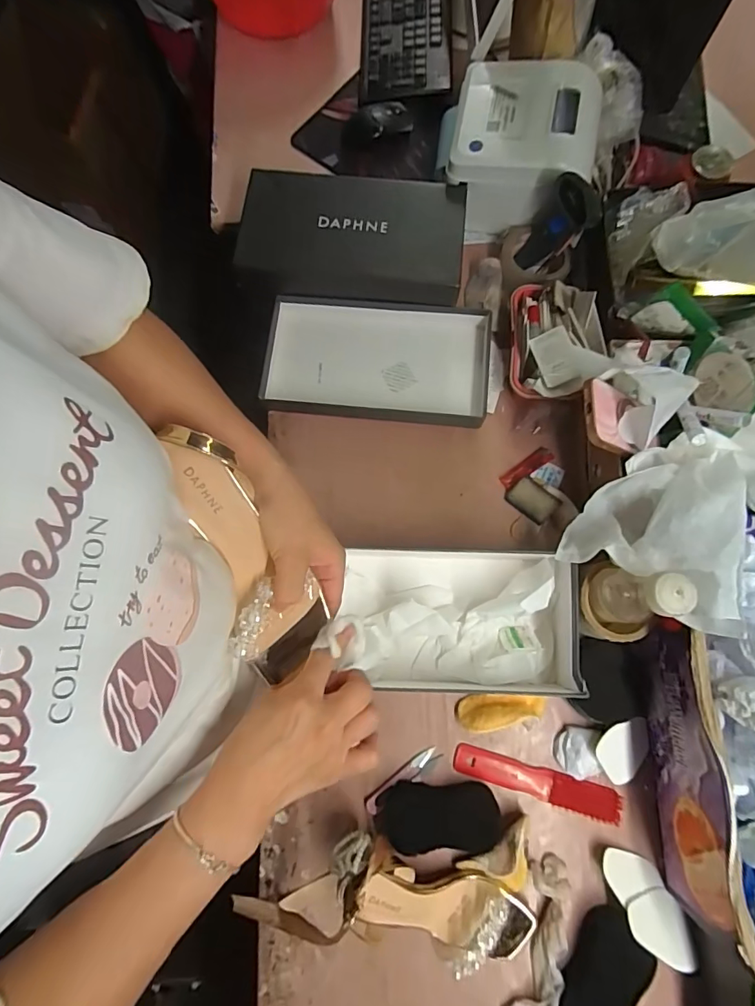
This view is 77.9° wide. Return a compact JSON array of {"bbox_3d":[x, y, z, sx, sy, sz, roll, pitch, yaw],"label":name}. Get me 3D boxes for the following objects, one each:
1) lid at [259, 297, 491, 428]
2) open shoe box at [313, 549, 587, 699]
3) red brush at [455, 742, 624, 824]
[{"bbox_3d":[0.000,-0.196,0.648,0.312,0.038,0.164,4,77,1],"label":"lid"},{"bbox_3d":[0.094,0.137,0.550,0.297,0.077,0.170,2,77,1],"label":"open shoe box"},{"bbox_3d":[0.185,0.327,0.545,0.187,0.020,0.037,17,78,4],"label":"red brush"}]

